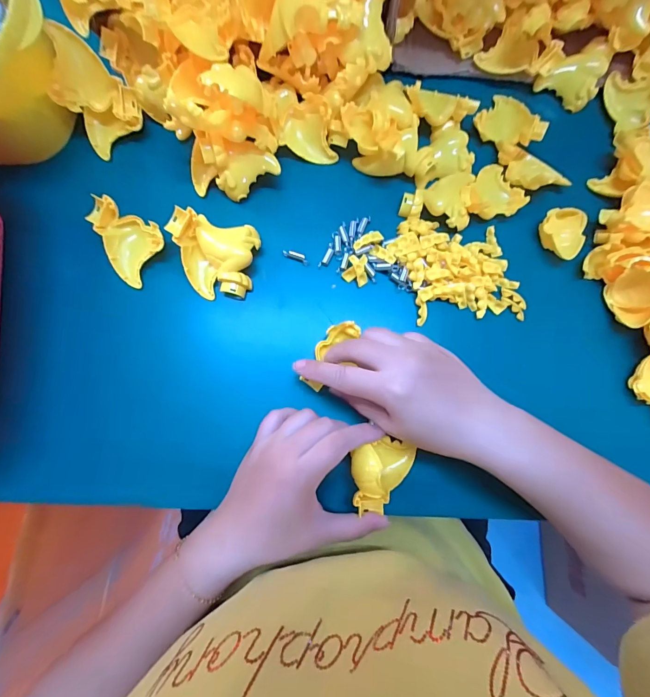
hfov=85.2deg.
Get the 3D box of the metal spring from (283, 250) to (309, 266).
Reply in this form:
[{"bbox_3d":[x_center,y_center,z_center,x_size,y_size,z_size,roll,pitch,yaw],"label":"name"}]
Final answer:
[{"bbox_3d":[-0.028,-0.089,0.339,0.025,0.005,0.008,22,82,-13],"label":"metal spring"}]

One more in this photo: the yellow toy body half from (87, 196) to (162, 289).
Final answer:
[{"bbox_3d":[-0.185,-0.100,0.318,0.067,0.026,0.055,37,82,2],"label":"yellow toy body half"}]

